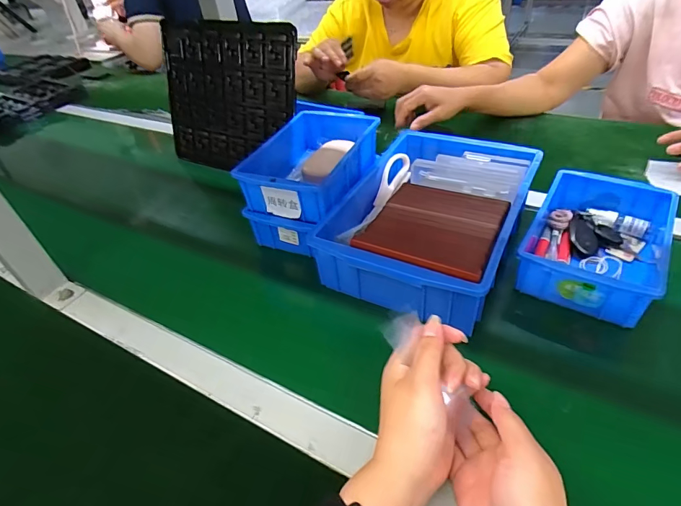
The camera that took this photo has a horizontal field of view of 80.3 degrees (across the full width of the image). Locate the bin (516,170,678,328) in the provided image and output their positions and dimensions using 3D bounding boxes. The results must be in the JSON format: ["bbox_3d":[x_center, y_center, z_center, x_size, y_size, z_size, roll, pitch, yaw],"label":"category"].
[{"bbox_3d":[0.301,-0.017,0.479,0.127,0.058,0.194,21,48,28],"label":"bin"}]

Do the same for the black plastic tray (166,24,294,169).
[{"bbox_3d":[-0.203,-0.268,0.707,0.283,0.240,0.016,17,23,27],"label":"black plastic tray"}]

